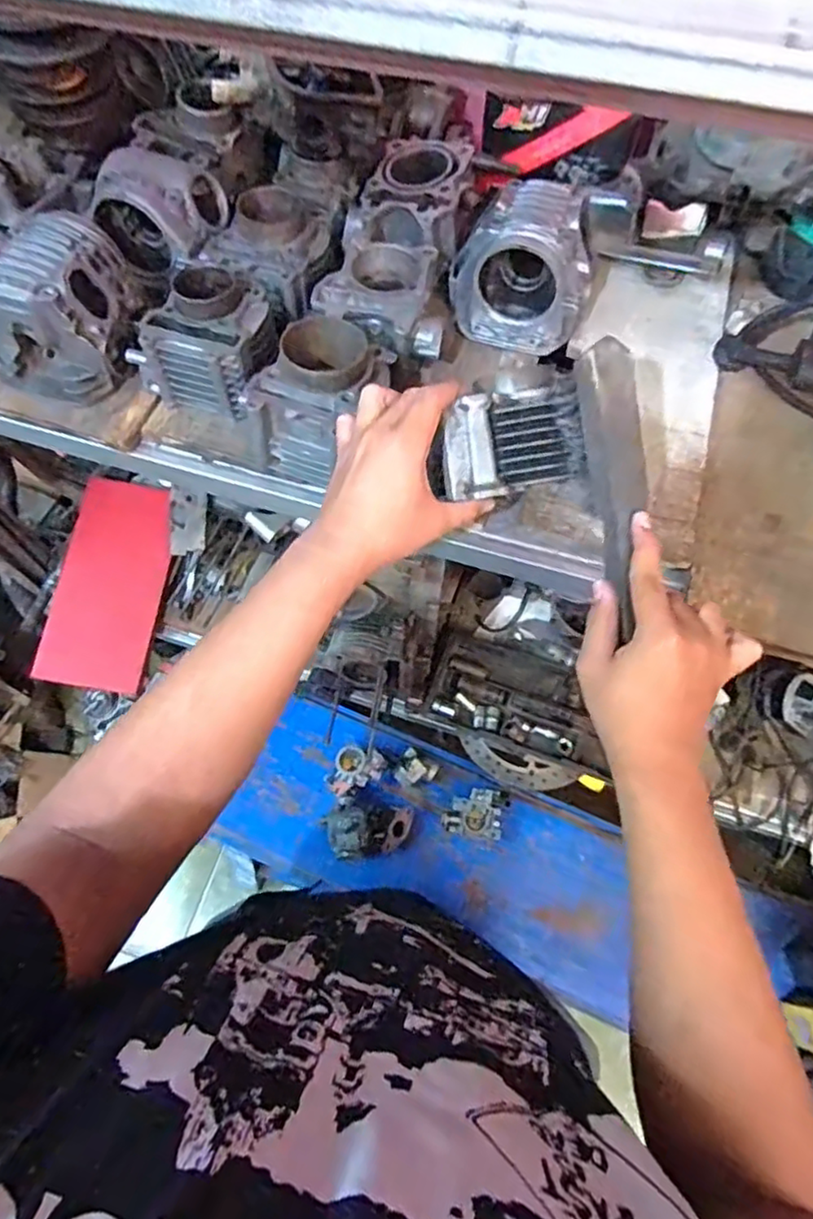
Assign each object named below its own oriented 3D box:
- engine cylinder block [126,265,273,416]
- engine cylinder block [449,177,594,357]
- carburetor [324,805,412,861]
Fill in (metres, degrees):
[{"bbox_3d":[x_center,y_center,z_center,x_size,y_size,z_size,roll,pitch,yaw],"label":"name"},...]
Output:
[{"bbox_3d":[-0.180,-0.246,0.597,0.103,0.070,0.105,17,67,9],"label":"engine cylinder block"},{"bbox_3d":[0.116,-0.338,0.642,0.134,0.104,0.099,17,67,9],"label":"engine cylinder block"},{"bbox_3d":[-0.053,0.325,0.978,0.127,0.086,0.081,-10,65,-3],"label":"carburetor"}]

